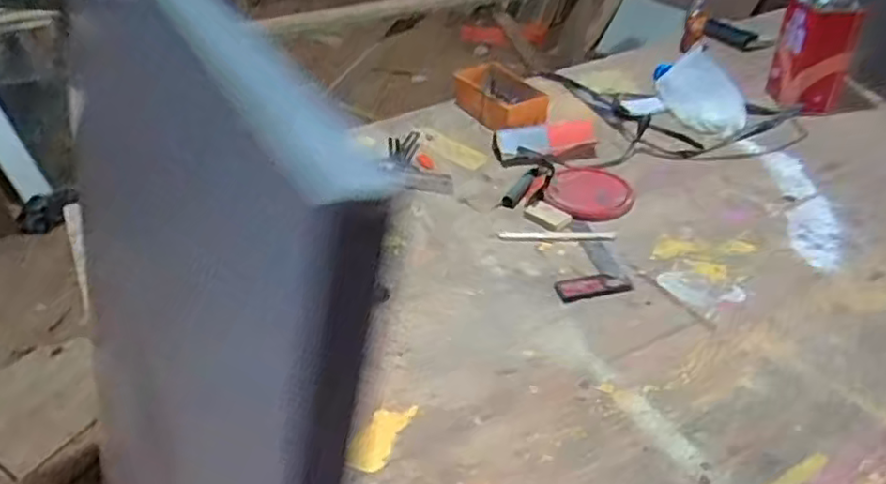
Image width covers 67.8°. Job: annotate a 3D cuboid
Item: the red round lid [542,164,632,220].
[{"bbox_3d":[0.287,-0.100,1.285,0.157,0.021,0.185,13,39,17],"label":"red round lid"}]

